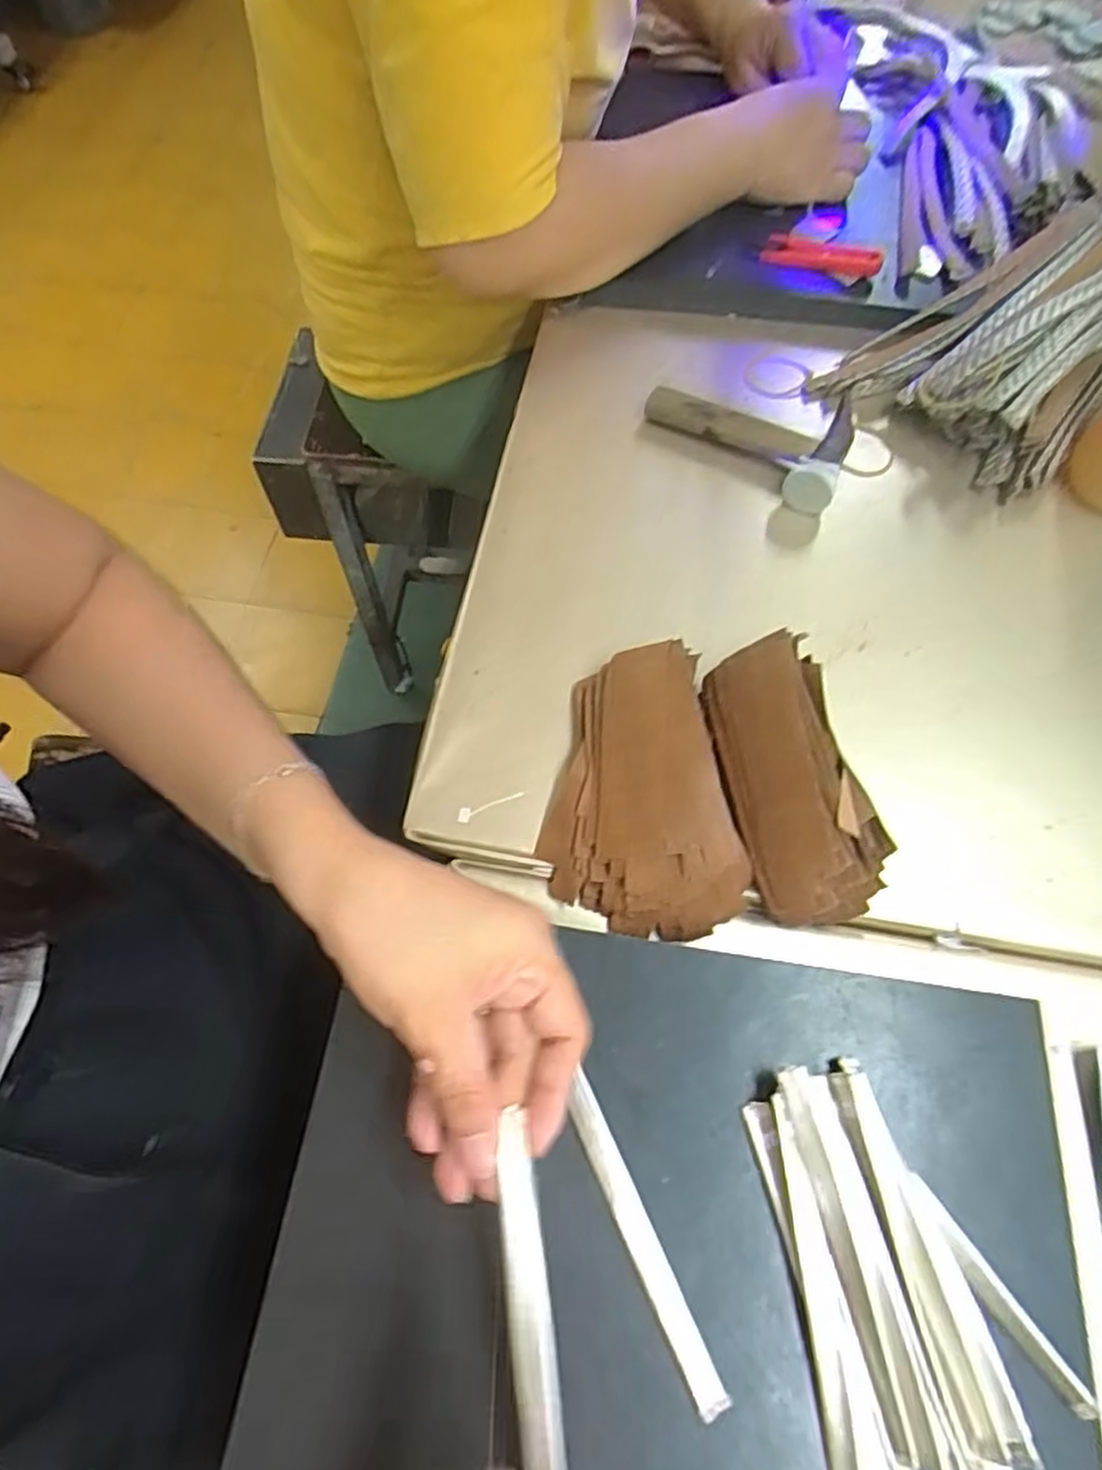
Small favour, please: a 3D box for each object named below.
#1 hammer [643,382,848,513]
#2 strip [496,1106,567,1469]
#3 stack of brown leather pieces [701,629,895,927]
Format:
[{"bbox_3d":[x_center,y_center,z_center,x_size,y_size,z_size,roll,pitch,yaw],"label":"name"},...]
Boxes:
[{"bbox_3d":[0.127,-0.200,0.484,0.132,0.023,0.090,20,66,10],"label":"hammer"},{"bbox_3d":[-0.007,0.194,0.244,0.014,0.009,0.117,-7,74,-2],"label":"strip"},{"bbox_3d":[0.116,0.019,0.361,0.062,0.050,0.139,-11,64,-4],"label":"stack of brown leather pieces"}]

